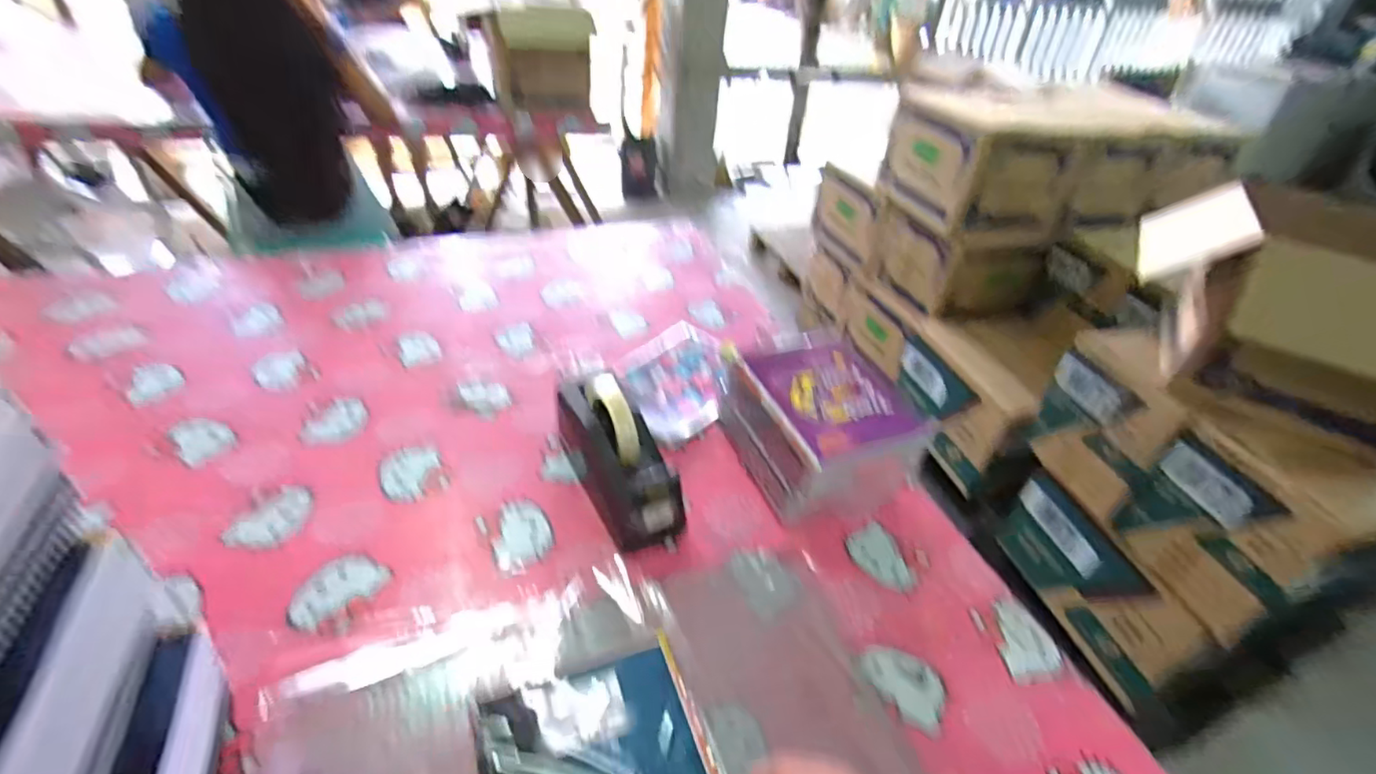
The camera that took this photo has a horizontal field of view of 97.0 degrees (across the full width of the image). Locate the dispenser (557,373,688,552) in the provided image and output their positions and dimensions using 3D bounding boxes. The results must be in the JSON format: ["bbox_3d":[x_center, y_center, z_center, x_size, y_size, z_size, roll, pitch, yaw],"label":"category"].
[{"bbox_3d":[-0.077,0.071,0.676,0.086,0.121,0.199,-20,45,-29],"label":"dispenser"}]

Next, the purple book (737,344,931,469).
[{"bbox_3d":[0.167,0.005,0.702,0.163,0.025,0.169,-11,41,-20],"label":"purple book"}]

